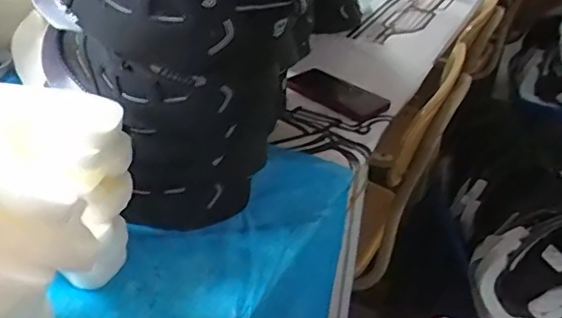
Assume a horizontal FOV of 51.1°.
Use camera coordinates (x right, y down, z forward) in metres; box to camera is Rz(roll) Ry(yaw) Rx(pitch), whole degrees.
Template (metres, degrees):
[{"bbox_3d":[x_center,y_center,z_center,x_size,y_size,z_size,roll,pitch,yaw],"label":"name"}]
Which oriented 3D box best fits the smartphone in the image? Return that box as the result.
[{"bbox_3d":[0.082,-0.098,0.877,0.062,0.013,0.157,-39,49,-21],"label":"smartphone"}]

